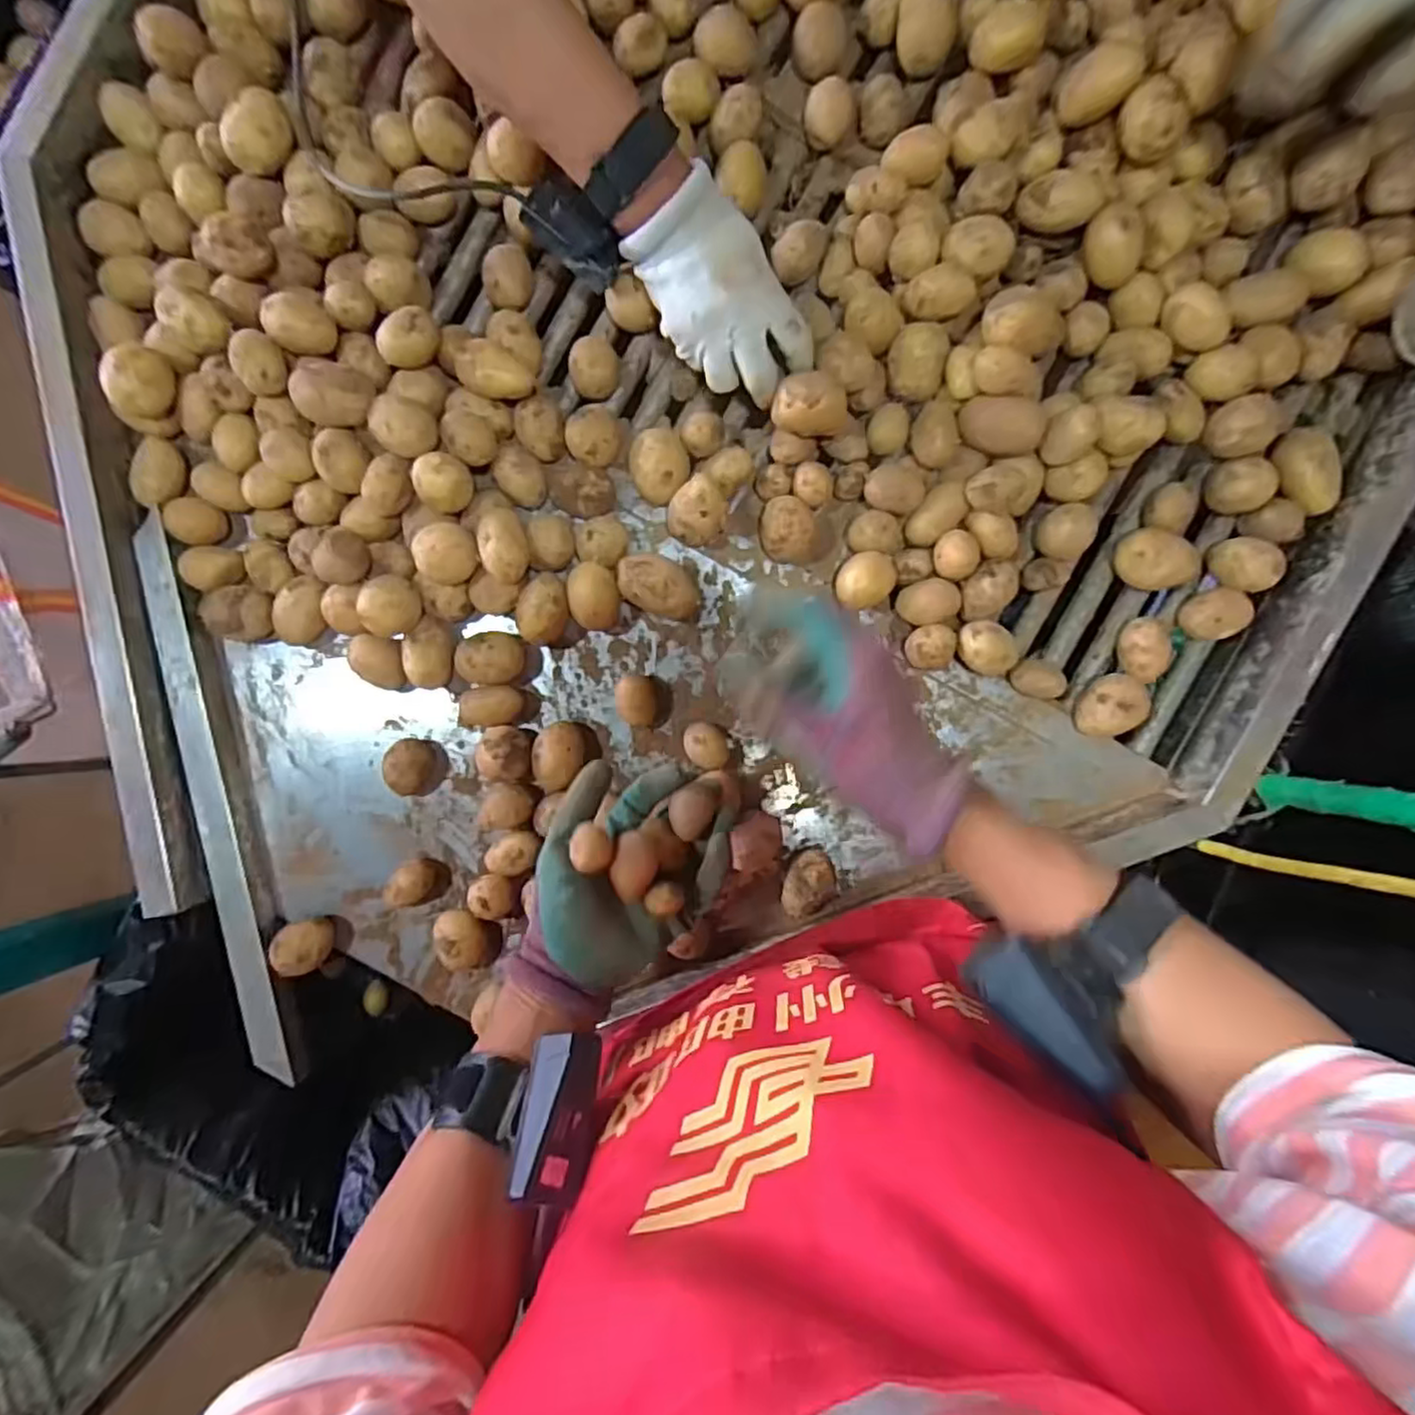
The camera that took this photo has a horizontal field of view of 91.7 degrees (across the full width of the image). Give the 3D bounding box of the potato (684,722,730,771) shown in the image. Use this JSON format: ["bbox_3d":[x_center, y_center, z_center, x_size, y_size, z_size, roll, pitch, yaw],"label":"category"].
[{"bbox_3d":[0.000,0.029,0.517,0.037,0.022,0.030,43,89,-2],"label":"potato"}]

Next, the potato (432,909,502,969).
[{"bbox_3d":[-0.185,0.175,0.526,0.043,0.036,0.044,0,90,-2],"label":"potato"}]

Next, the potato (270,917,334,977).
[{"bbox_3d":[-0.305,0.180,0.522,0.037,0.033,0.038,0,90,-2],"label":"potato"}]

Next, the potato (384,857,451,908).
[{"bbox_3d":[-0.222,0.135,0.524,0.040,0.023,0.035,-35,91,-2],"label":"potato"}]

